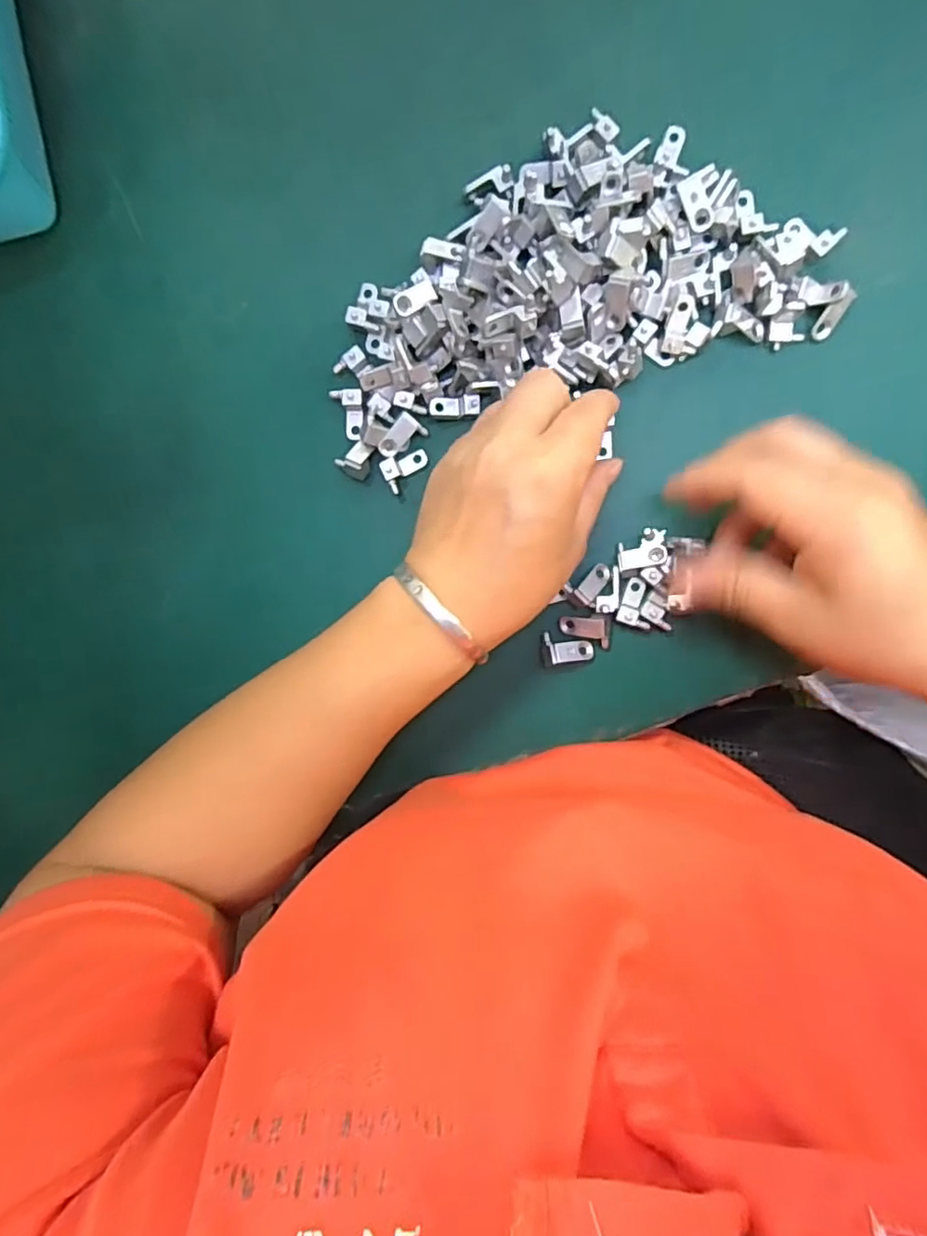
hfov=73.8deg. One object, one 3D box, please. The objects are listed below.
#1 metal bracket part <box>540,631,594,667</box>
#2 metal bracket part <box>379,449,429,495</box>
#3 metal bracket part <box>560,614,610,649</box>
[{"bbox_3d":[0.051,0.015,0.305,0.025,0.013,0.015,-6,95,6],"label":"metal bracket part"},{"bbox_3d":[-0.029,-0.075,0.309,0.025,0.006,0.015,-34,91,-17],"label":"metal bracket part"},{"bbox_3d":[0.060,0.007,0.304,0.023,0.008,0.017,-4,95,6],"label":"metal bracket part"}]

